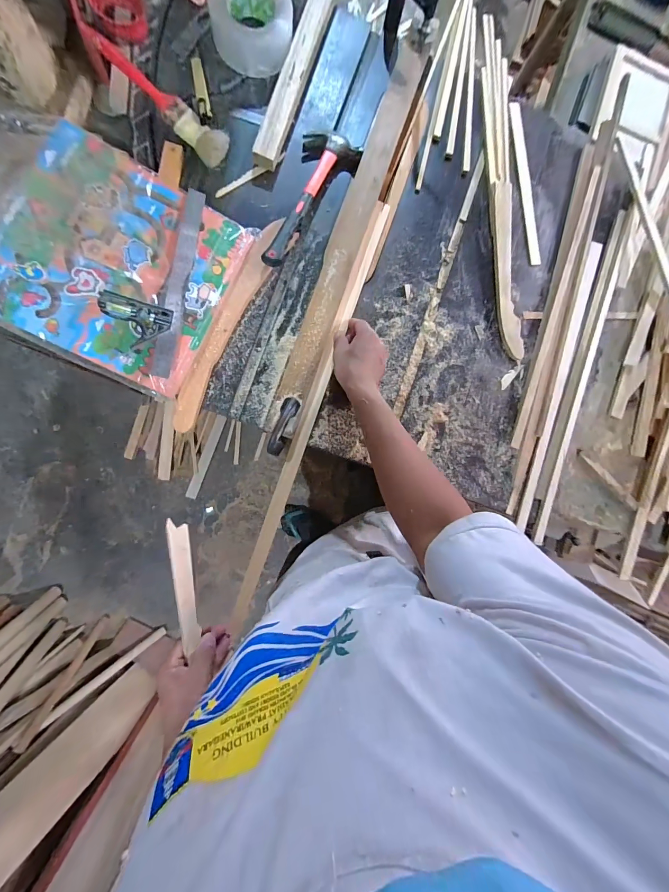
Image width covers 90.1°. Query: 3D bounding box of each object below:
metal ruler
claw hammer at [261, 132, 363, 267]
[{"bbox_3d":[-0.239,-0.251,0.513,0.030,0.011,0.296,10,83,-16],"label":"metal ruler"},{"bbox_3d":[-0.038,-0.407,0.561,0.094,0.032,0.262,20,87,-6],"label":"claw hammer"}]

